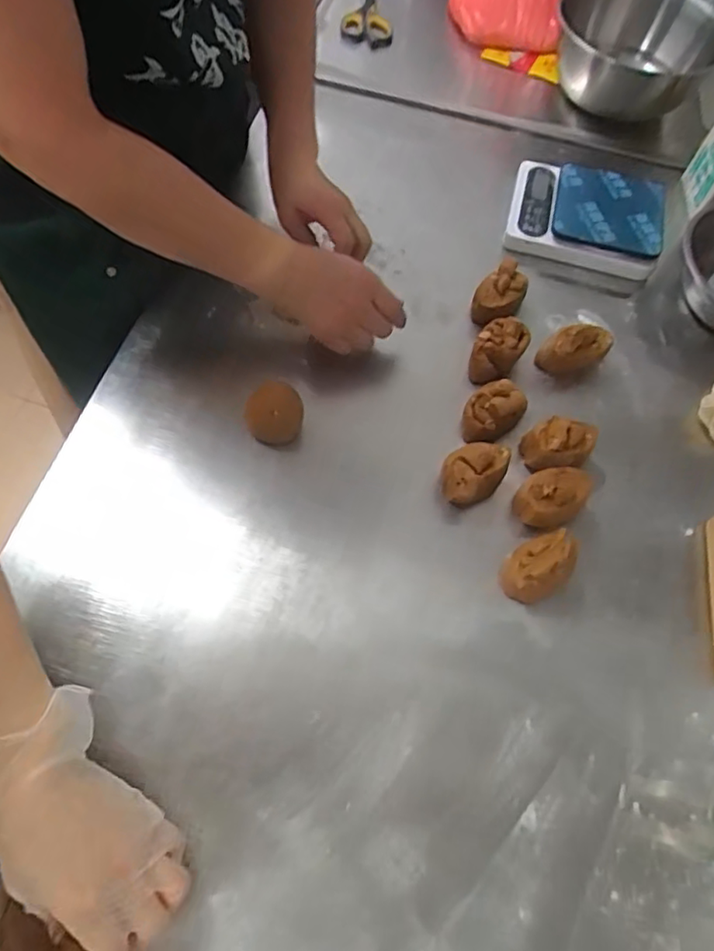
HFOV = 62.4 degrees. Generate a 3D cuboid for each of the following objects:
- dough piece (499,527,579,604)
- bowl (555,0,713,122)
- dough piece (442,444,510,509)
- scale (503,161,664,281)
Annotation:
[{"bbox_3d":[0.156,0.075,0.496,0.067,0.051,0.043,-25,68,-15],"label":"dough piece"},{"bbox_3d":[0.362,-0.552,0.790,0.191,0.124,0.191,2,63,-3],"label":"bowl"},{"bbox_3d":[0.106,0.001,0.541,0.064,0.060,0.046,-20,66,-13],"label":"dough piece"},{"bbox_3d":[0.270,-0.307,0.699,0.175,0.045,0.130,16,63,4],"label":"scale"}]

